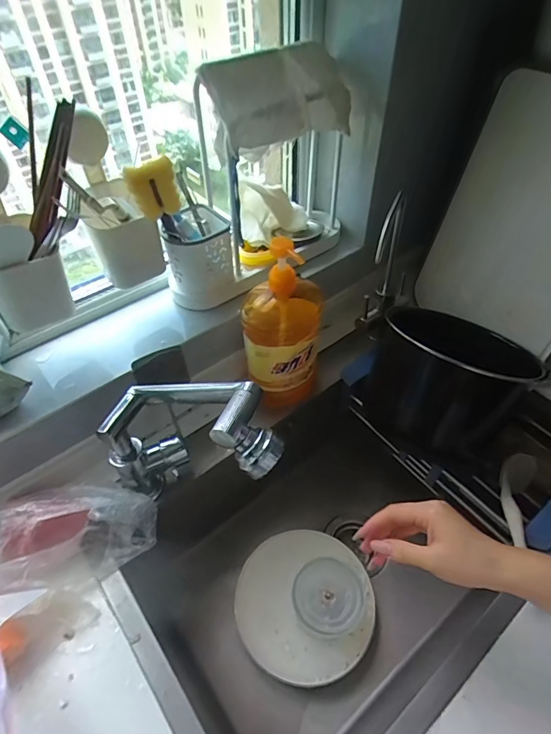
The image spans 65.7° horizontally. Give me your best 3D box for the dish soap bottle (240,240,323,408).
[{"bbox_3d":[0.009,-0.061,0.607,0.106,0.255,0.094,5,49,6],"label":"dish soap bottle"}]

